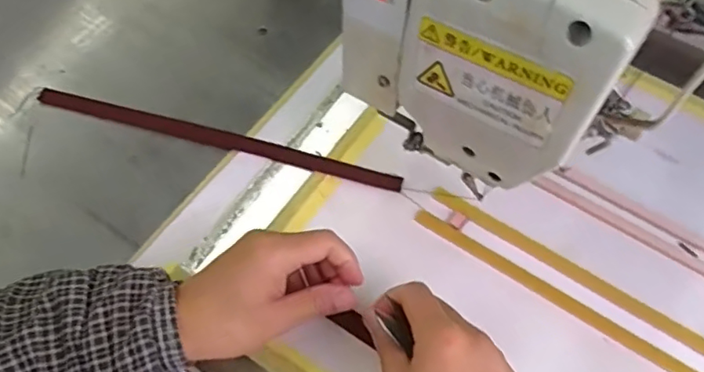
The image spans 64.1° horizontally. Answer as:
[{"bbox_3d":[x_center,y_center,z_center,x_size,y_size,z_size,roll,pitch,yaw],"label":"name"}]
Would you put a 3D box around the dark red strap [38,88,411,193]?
[{"bbox_3d":[-0.125,-0.044,0.518,0.346,0.011,0.018,14,62,8],"label":"dark red strap"}]

